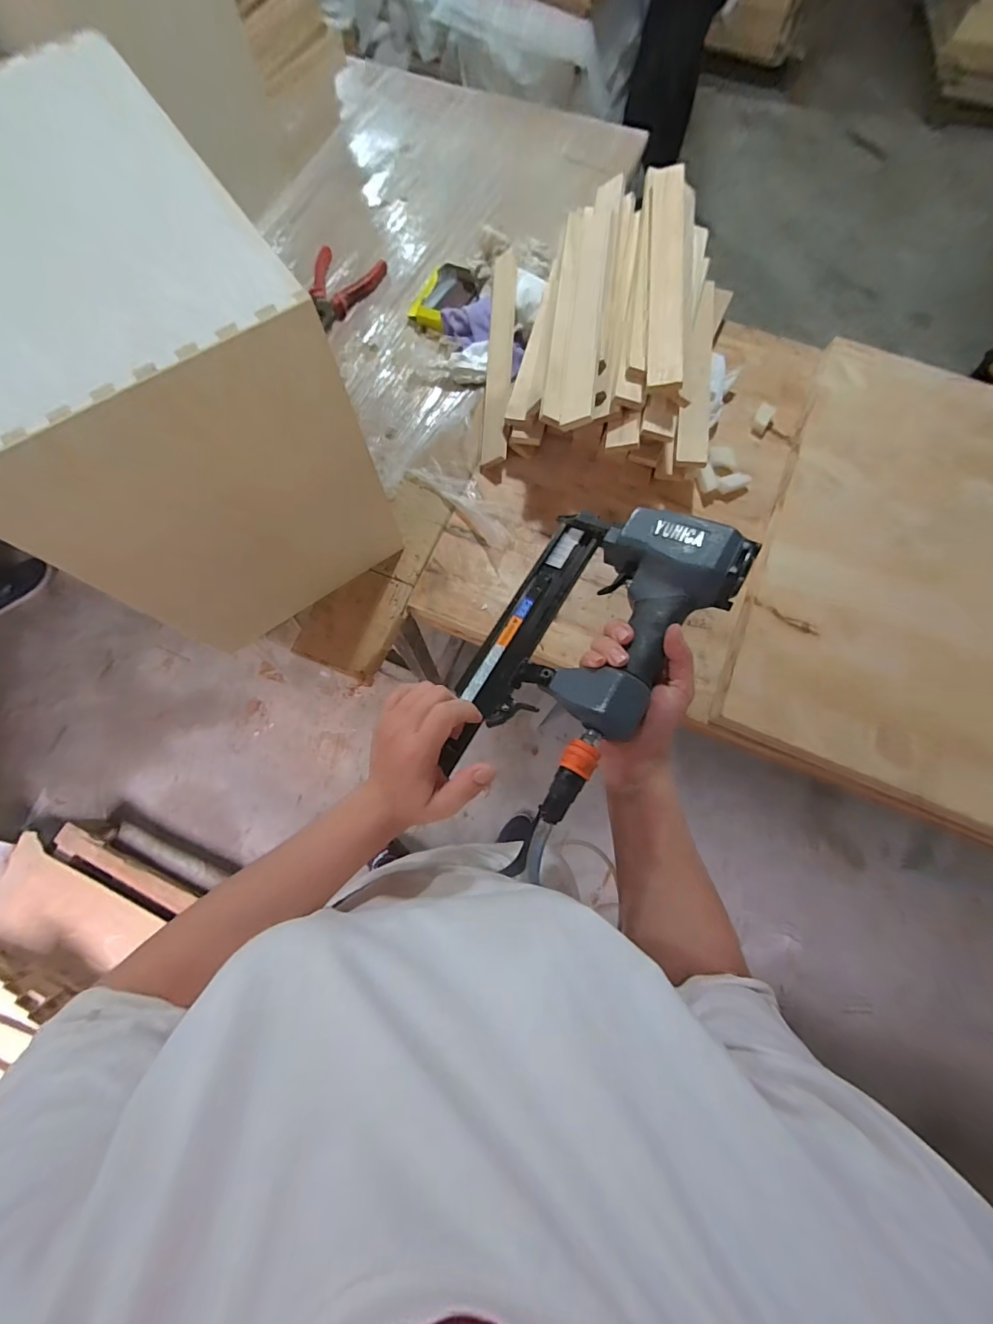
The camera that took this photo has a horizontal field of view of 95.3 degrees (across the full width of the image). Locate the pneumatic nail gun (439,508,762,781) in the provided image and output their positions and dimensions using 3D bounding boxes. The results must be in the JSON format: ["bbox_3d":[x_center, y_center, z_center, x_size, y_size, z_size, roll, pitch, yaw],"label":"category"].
[{"bbox_3d":[0.078,-0.014,0.368,0.155,0.060,0.257,28,75,9],"label":"pneumatic nail gun"}]

